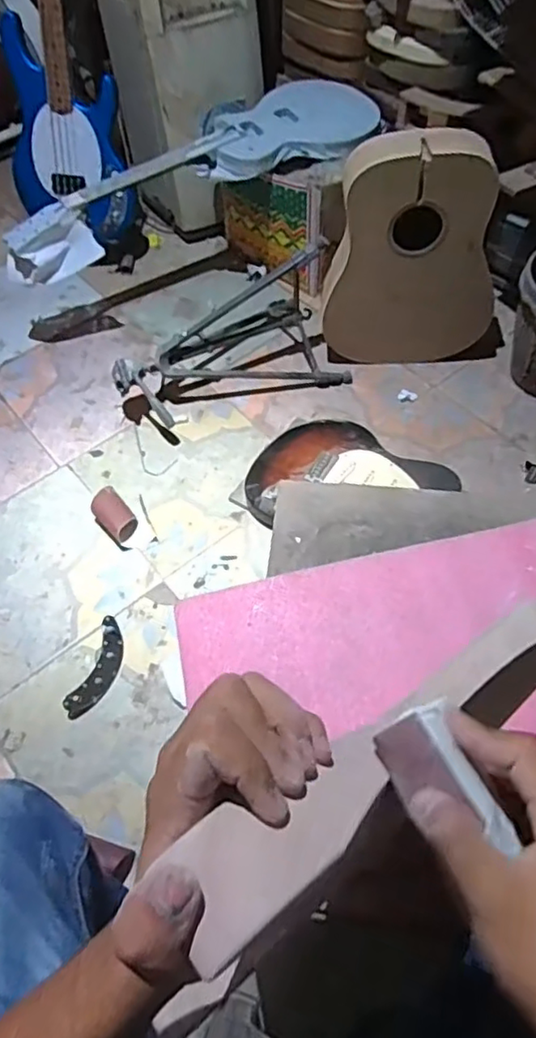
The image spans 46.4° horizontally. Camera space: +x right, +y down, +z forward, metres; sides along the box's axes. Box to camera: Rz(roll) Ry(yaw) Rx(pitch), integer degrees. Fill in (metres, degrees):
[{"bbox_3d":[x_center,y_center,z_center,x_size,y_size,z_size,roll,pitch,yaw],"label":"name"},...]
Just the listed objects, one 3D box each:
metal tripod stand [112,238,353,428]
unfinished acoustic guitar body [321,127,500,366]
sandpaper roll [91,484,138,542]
[{"bbox_3d":[-0.109,-0.453,1.472,0.538,0.254,0.308,-16,58,-7],"label":"metal tripod stand"},{"bbox_3d":[0.312,-0.555,1.360,0.368,0.496,0.087,1,58,4],"label":"unfinished acoustic guitar body"},{"bbox_3d":[-0.323,-0.010,1.322,0.068,0.056,0.110,-38,63,-19],"label":"sandpaper roll"}]

